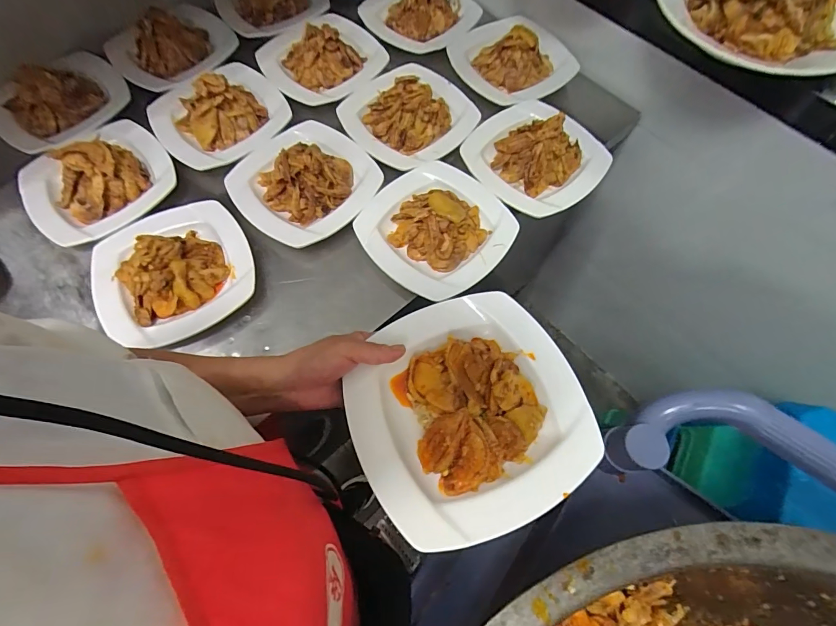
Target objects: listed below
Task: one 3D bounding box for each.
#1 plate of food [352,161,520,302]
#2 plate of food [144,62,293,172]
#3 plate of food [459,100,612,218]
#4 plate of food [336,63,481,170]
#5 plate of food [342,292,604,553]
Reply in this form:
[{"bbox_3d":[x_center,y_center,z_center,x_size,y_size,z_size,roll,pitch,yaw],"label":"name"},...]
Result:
[{"bbox_3d":[0.030,-0.131,0.575,0.201,0.057,0.205,42,72,17],"label":"plate of food"},{"bbox_3d":[-0.299,-0.312,0.587,0.185,0.064,0.160,-37,71,-16],"label":"plate of food"},{"bbox_3d":[0.176,-0.250,0.579,0.180,0.066,0.188,-31,69,-14],"label":"plate of food"},{"bbox_3d":[-0.011,-0.325,0.599,0.194,0.066,0.171,-31,69,-14],"label":"plate of food"},{"bbox_3d":[0.042,0.083,0.350,0.197,0.050,0.197,-22,67,-10],"label":"plate of food"}]

